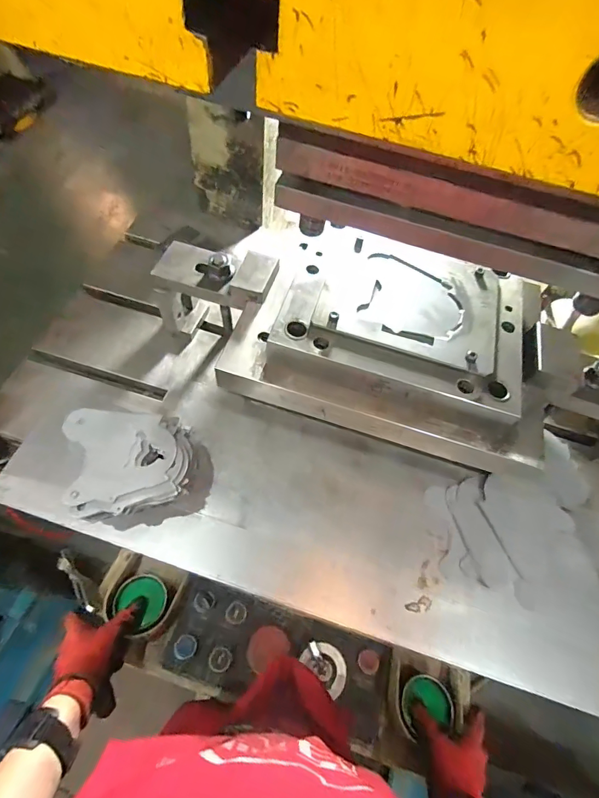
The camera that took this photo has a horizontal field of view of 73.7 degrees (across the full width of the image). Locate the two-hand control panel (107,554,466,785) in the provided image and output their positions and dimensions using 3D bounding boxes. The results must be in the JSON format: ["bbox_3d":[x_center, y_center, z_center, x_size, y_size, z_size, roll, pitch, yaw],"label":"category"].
[{"bbox_3d":[-0.033,0.353,0.543,0.524,0.087,0.129,17,63,5],"label":"two-hand control panel"}]

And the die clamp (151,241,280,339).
[{"bbox_3d":[-0.134,-0.164,0.661,0.180,0.158,0.099,15,63,2],"label":"die clamp"}]

